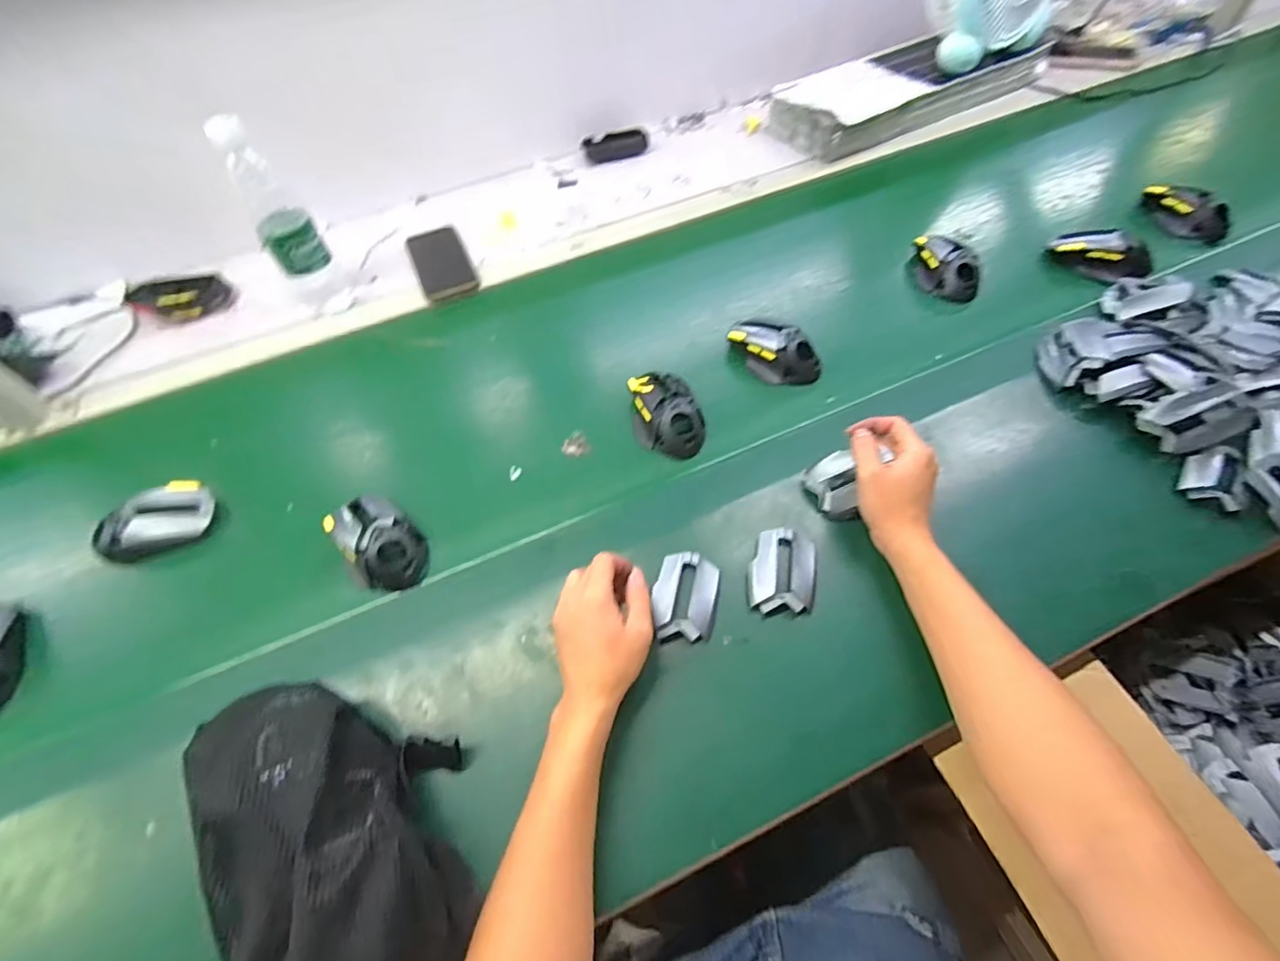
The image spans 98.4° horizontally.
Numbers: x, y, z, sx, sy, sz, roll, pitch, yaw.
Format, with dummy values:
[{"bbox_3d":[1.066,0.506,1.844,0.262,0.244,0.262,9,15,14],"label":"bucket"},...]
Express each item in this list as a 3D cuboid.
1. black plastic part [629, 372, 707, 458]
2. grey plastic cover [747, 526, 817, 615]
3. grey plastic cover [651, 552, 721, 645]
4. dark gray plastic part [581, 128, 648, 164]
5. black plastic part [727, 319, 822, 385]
[{"bbox_3d":[0.028,-0.074,0.608,0.077,0.036,0.105,-14,56,-5],"label":"black plastic part"},{"bbox_3d":[0.131,0.082,0.505,0.057,0.020,0.079,9,57,11],"label":"grey plastic cover"},{"bbox_3d":[0.041,0.105,0.497,0.055,0.019,0.081,10,57,12],"label":"grey plastic cover"},{"bbox_3d":[-0.039,-0.563,0.930,0.107,0.026,0.055,-21,56,-9],"label":"dark gray plastic part"},{"bbox_3d":[0.156,-0.153,0.644,0.065,0.038,0.111,-32,59,-16],"label":"black plastic part"}]

